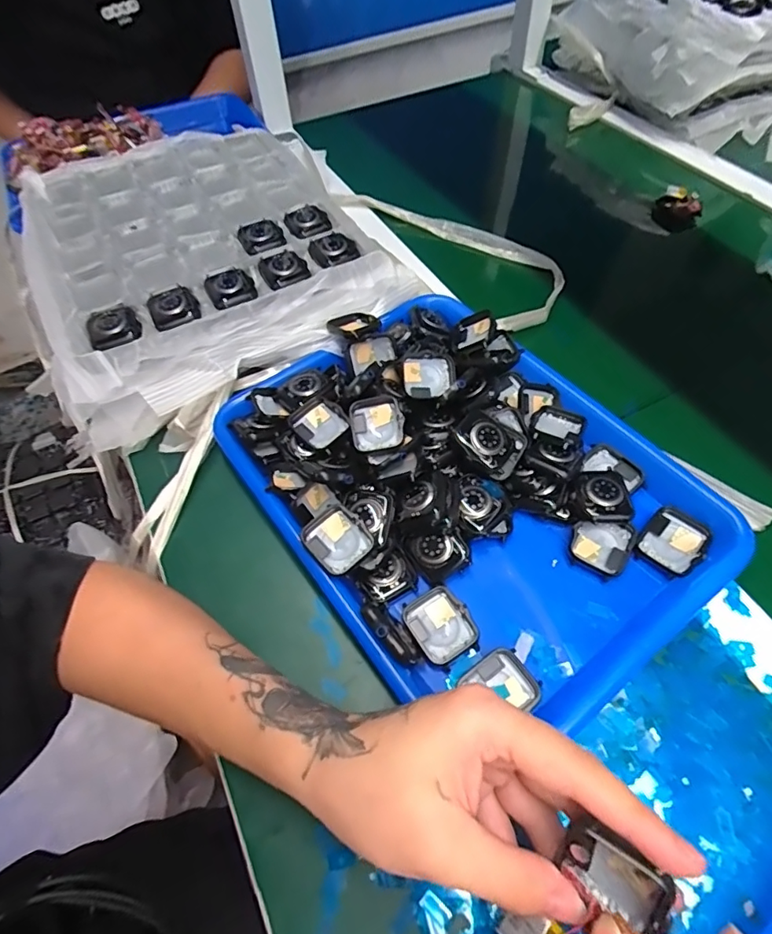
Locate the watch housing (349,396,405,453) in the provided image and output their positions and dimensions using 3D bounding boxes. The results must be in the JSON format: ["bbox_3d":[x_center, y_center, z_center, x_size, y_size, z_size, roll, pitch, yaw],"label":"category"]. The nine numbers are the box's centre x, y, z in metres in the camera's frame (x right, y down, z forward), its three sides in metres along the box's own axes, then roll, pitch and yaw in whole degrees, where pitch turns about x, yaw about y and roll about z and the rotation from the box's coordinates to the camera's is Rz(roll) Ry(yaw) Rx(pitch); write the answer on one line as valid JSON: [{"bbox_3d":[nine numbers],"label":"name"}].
[{"bbox_3d":[-0.007,-0.032,0.363,0.037,0.011,0.040,-10,57,-3],"label":"watch housing"}]

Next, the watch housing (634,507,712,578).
[{"bbox_3d":[0.196,0.052,0.341,0.036,0.010,0.043,36,78,26],"label":"watch housing"}]

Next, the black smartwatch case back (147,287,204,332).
[{"bbox_3d":[-0.178,-0.134,0.415,0.039,0.008,0.048,-28,59,-14],"label":"black smartwatch case back"}]

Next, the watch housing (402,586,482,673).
[{"bbox_3d":[0.035,0.102,0.319,0.037,0.010,0.045,-28,59,-14],"label":"watch housing"}]

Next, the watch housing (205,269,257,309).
[{"bbox_3d":[-0.134,-0.155,0.427,0.039,0.006,0.047,-22,58,-10],"label":"watch housing"}]

